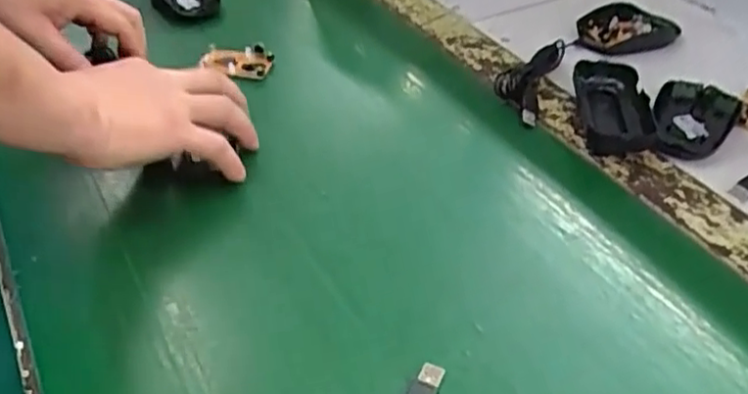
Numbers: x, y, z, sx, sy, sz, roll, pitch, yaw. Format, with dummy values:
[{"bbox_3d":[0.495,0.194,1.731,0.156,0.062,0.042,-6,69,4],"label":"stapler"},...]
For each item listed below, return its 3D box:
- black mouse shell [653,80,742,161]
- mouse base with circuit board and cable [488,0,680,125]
[{"bbox_3d":[0.259,-0.062,0.542,0.060,0.019,0.105,23,47,24],"label":"black mouse shell"},{"bbox_3d":[0.198,-0.136,0.614,0.246,0.022,0.071,-30,49,-28],"label":"mouse base with circuit board and cable"}]

